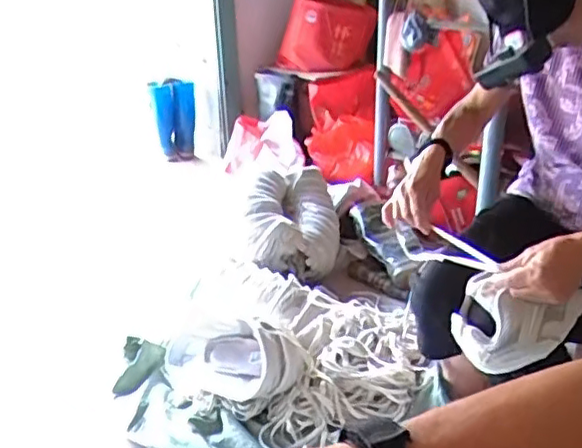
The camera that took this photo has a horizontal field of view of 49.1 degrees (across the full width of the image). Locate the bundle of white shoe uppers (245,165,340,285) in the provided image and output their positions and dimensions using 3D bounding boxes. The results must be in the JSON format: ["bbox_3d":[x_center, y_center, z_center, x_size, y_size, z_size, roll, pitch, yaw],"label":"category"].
[{"bbox_3d":[-0.002,-0.006,1.438,0.212,0.154,0.232,0,25,1],"label":"bundle of white shoe uppers"}]

